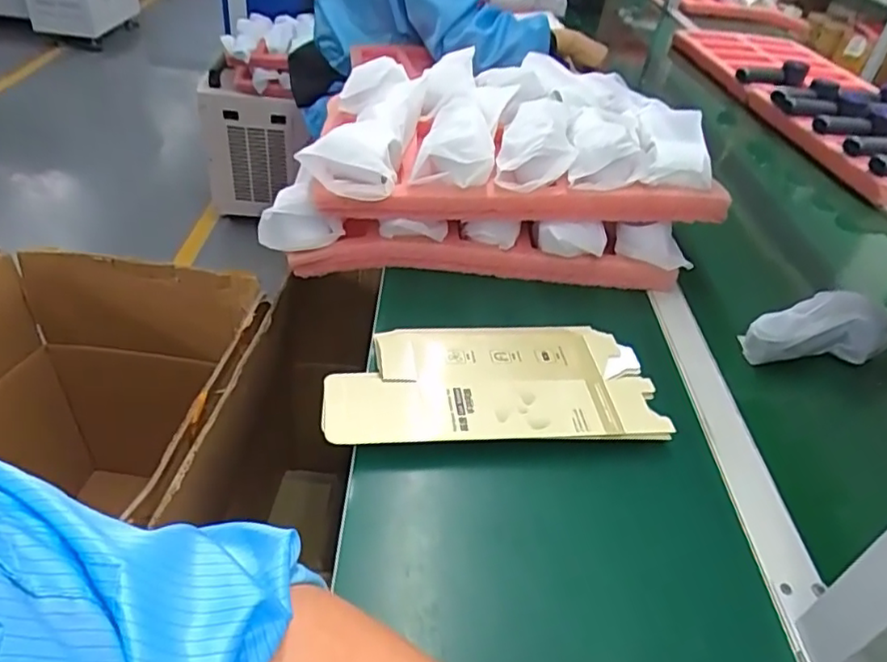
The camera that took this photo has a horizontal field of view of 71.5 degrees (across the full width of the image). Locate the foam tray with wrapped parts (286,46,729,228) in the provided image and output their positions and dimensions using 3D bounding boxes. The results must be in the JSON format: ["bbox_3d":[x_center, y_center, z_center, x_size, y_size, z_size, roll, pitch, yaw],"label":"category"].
[{"bbox_3d":[0.070,-0.223,0.711,0.431,0.091,0.263,1,40,-8],"label":"foam tray with wrapped parts"}]

